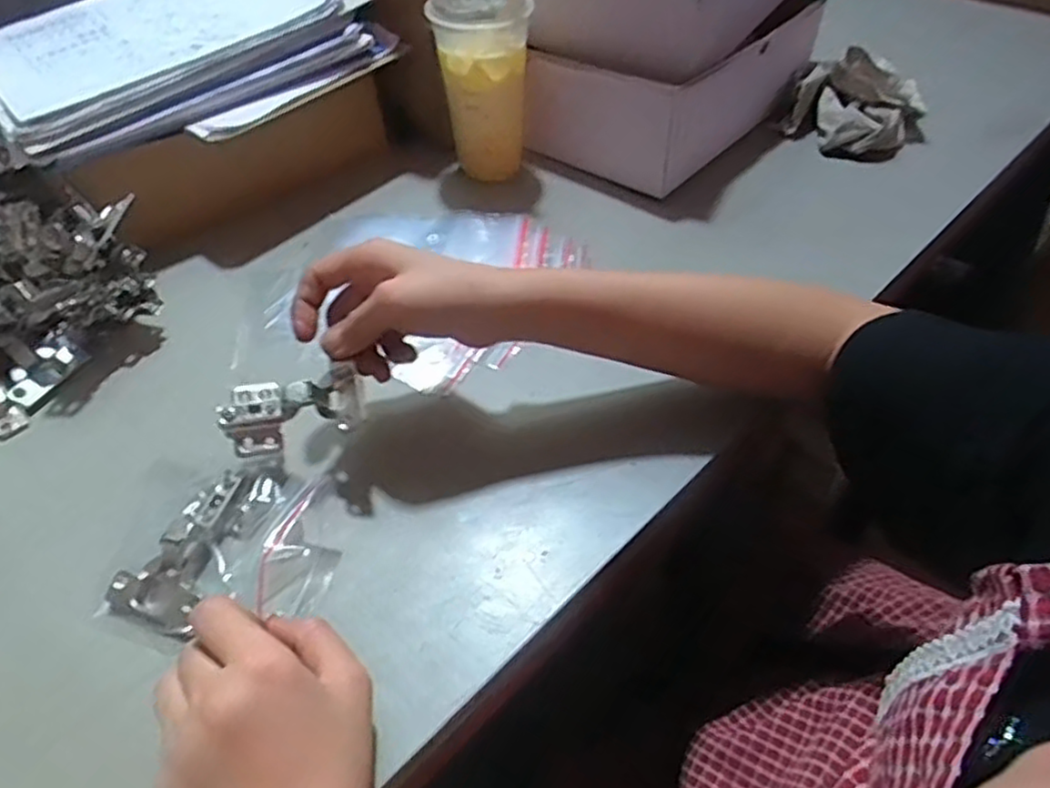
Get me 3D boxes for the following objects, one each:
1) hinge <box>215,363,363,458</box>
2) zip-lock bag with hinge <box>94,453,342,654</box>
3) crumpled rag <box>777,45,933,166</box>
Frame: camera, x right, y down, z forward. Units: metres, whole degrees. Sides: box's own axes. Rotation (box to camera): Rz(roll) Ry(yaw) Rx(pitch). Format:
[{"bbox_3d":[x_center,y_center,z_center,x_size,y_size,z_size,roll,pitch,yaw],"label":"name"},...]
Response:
[{"bbox_3d":[-0.147,0.006,0.450,0.086,0.033,0.047,-14,49,0],"label":"hinge"},{"bbox_3d":[-0.167,0.092,0.421,0.103,0.029,0.130,20,52,18],"label":"zip-lock bag with hinge"},{"bbox_3d":[0.368,-0.309,0.784,0.162,0.089,0.124,-25,52,-20],"label":"crumpled rag"}]

